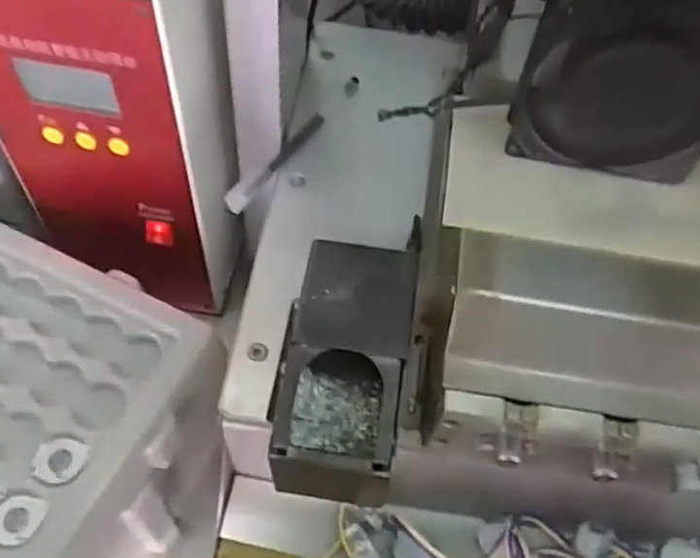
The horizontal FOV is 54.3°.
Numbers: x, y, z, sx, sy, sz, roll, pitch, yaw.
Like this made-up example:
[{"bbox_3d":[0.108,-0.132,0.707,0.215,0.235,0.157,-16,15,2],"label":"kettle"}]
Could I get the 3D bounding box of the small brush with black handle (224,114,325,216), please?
[{"bbox_3d":[-0.048,-0.077,0.444,0.013,0.007,0.095,32,61,15],"label":"small brush with black handle"}]

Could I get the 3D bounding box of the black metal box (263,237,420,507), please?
[{"bbox_3d":[-0.003,0.050,0.338,0.067,0.073,0.119,9,58,1],"label":"black metal box"}]

